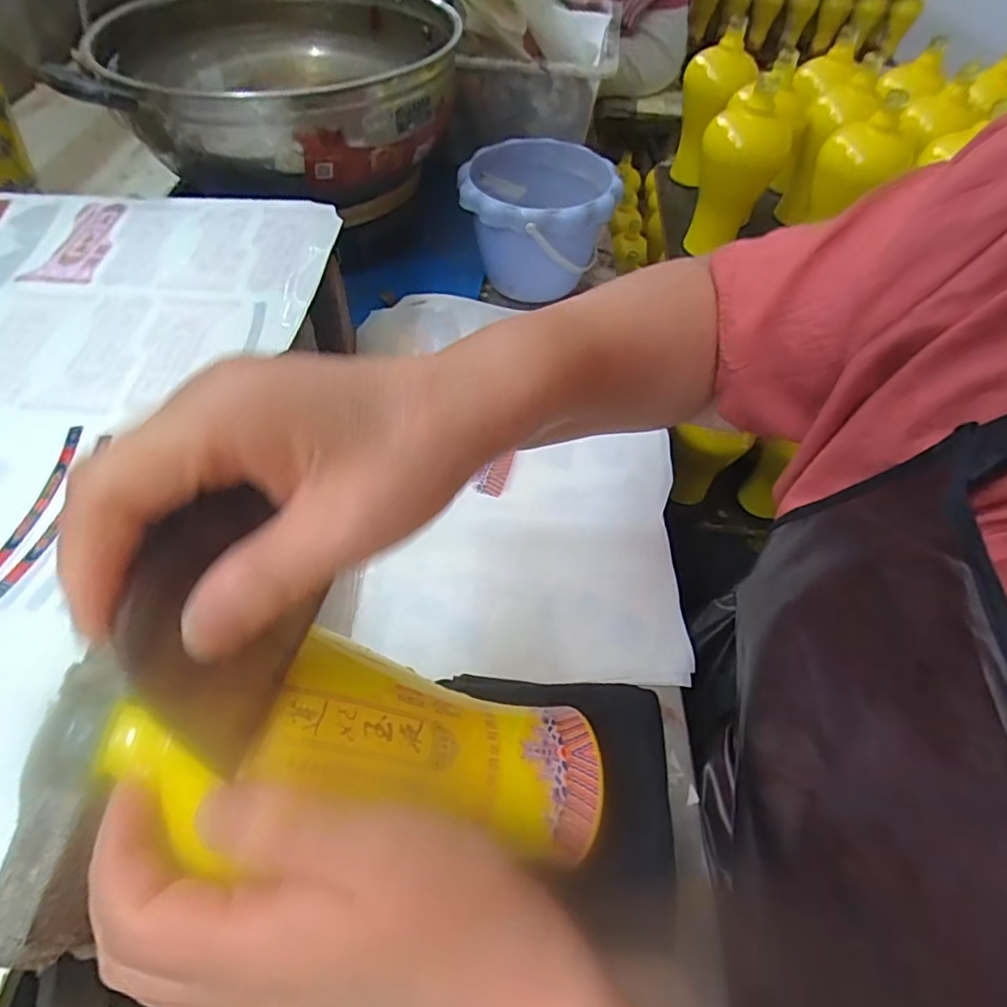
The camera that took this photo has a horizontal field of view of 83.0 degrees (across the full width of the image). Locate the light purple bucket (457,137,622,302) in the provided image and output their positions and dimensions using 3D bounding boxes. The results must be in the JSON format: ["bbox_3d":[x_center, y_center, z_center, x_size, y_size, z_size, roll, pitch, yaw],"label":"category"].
[{"bbox_3d":[0.034,-0.294,0.610,0.148,0.116,0.150,3,53,-3],"label":"light purple bucket"}]

